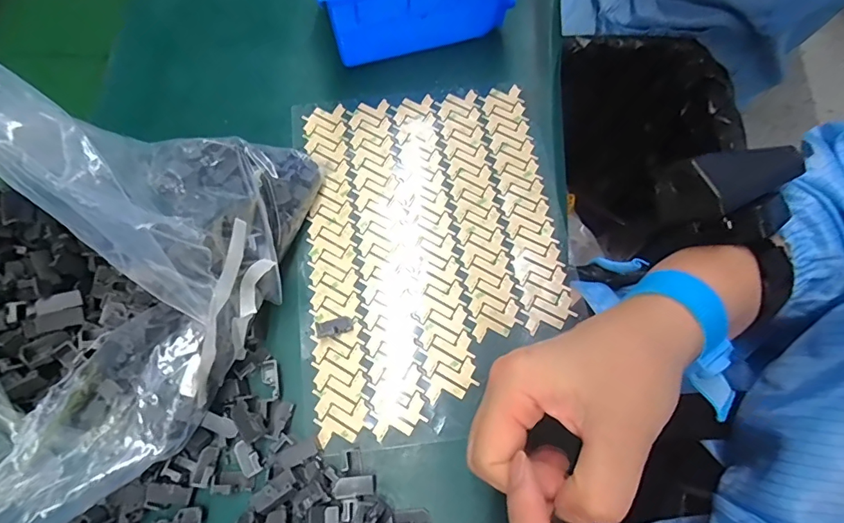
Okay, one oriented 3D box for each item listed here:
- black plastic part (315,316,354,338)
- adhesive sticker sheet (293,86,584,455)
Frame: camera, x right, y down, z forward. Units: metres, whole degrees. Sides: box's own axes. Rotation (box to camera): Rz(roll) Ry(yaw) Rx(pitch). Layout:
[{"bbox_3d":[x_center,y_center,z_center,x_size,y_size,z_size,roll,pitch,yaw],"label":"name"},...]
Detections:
[{"bbox_3d":[-0.055,0.041,0.290,0.024,0.004,0.011,-15,71,-2],"label":"black plastic part"},{"bbox_3d":[0.006,-0.013,0.307,0.173,0.010,0.241,-8,71,0],"label":"adhesive sticker sheet"}]

